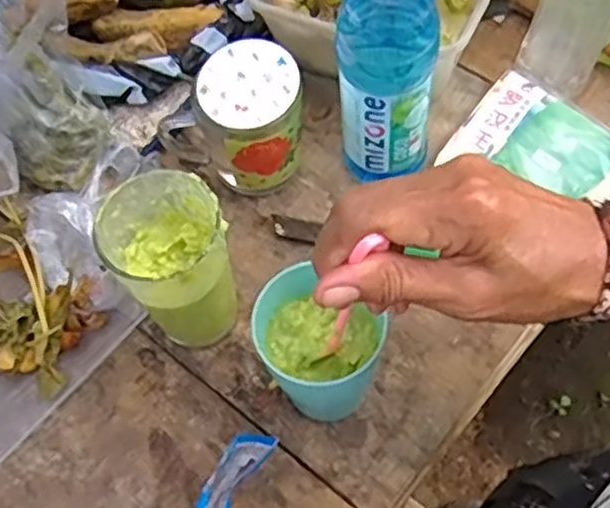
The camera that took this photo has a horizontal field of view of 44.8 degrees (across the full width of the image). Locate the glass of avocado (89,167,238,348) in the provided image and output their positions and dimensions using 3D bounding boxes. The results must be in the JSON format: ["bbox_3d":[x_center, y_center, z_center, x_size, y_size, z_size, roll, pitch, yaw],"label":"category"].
[{"bbox_3d":[-0.073,0.010,0.455,0.079,0.119,0.067,41,74,20],"label":"glass of avocado"}]

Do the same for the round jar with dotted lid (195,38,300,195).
[{"bbox_3d":[-0.038,-0.093,0.515,0.075,0.080,0.074,-1,65,3],"label":"round jar with dotted lid"}]

